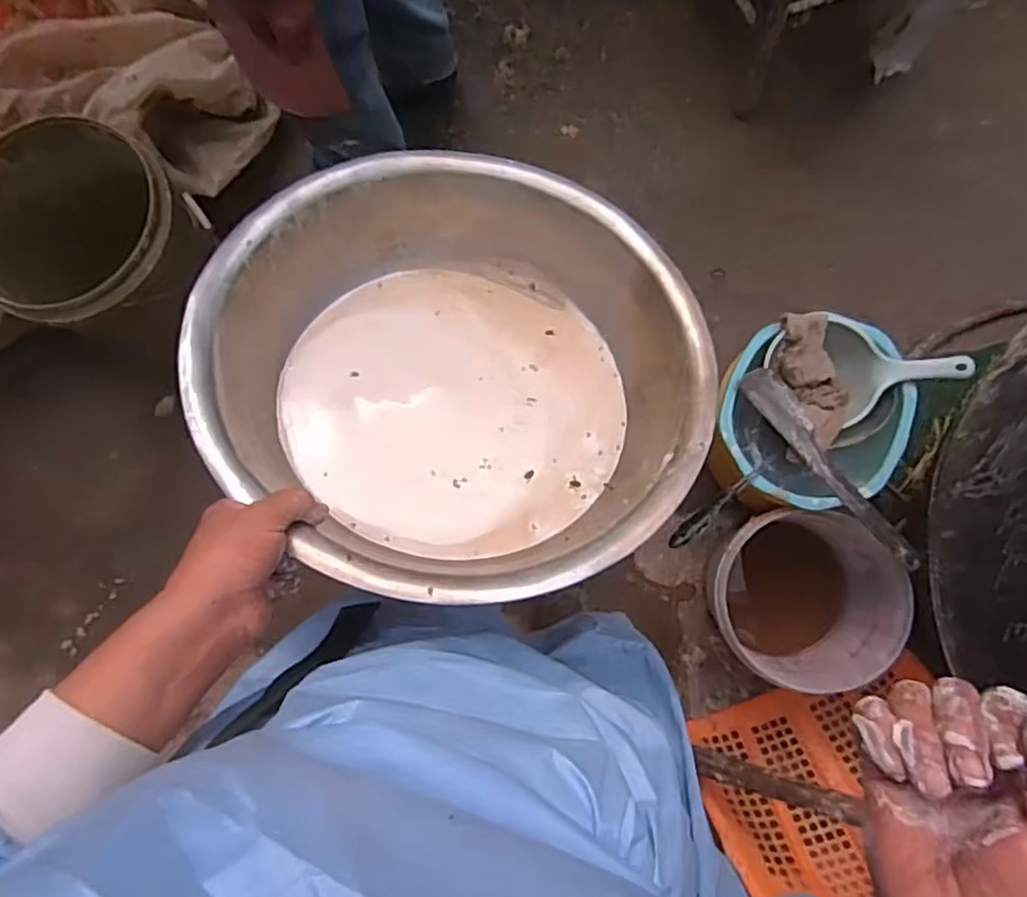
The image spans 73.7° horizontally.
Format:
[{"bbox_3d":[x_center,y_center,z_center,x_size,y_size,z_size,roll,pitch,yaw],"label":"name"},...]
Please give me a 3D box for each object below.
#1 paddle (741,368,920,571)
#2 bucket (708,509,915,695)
[{"bbox_3d":[0.439,0.022,0.937,0.055,0.024,0.329,-39,82,0],"label":"paddle"},{"bbox_3d":[0.424,0.221,1.050,0.253,0.225,0.237,-1,84,6],"label":"bucket"}]

